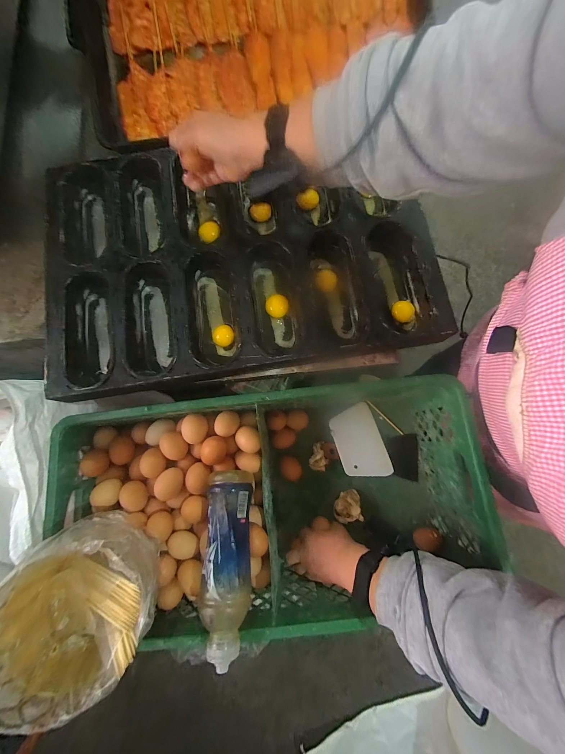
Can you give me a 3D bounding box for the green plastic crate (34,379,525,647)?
[{"bbox_3d":[-0.028,0.202,0.477,0.638,0.181,0.320,-6,79,0],"label":"green plastic crate"}]

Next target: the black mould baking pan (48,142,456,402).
[{"bbox_3d":[-0.074,-0.179,0.446,0.592,0.054,0.360,-9,79,0],"label":"black mould baking pan"}]

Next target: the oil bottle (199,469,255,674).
[{"bbox_3d":[-0.075,0.255,0.390,0.067,0.072,0.228,-2,66,1],"label":"oil bottle"}]

